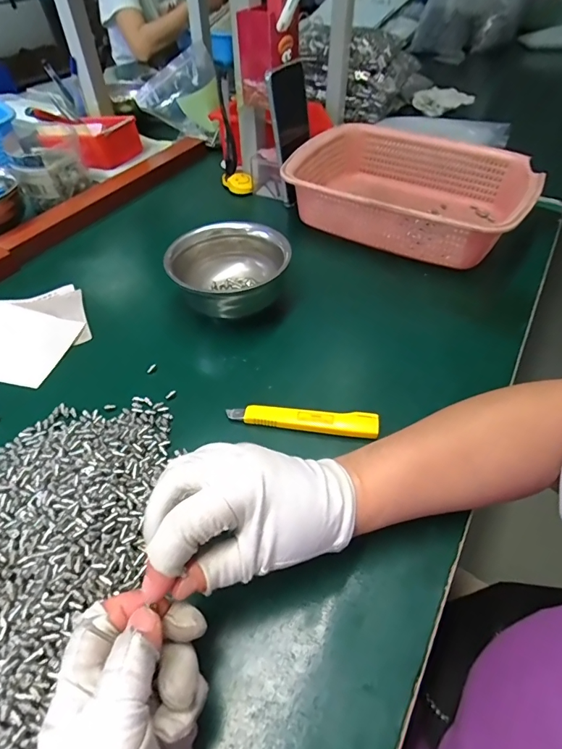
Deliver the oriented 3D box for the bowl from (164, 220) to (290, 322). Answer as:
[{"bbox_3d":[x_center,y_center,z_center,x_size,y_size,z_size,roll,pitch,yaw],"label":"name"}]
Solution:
[{"bbox_3d":[-0.056,-0.103,0.449,0.101,0.073,0.121,22,52,19],"label":"bowl"}]

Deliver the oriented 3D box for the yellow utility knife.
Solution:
[{"bbox_3d":[0.018,0.039,0.357,0.127,0.011,0.020,4,48,3],"label":"yellow utility knife"}]

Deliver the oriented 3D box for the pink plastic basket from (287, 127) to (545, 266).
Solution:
[{"bbox_3d":[0.163,-0.236,0.553,0.284,0.083,0.206,25,53,20],"label":"pink plastic basket"}]

